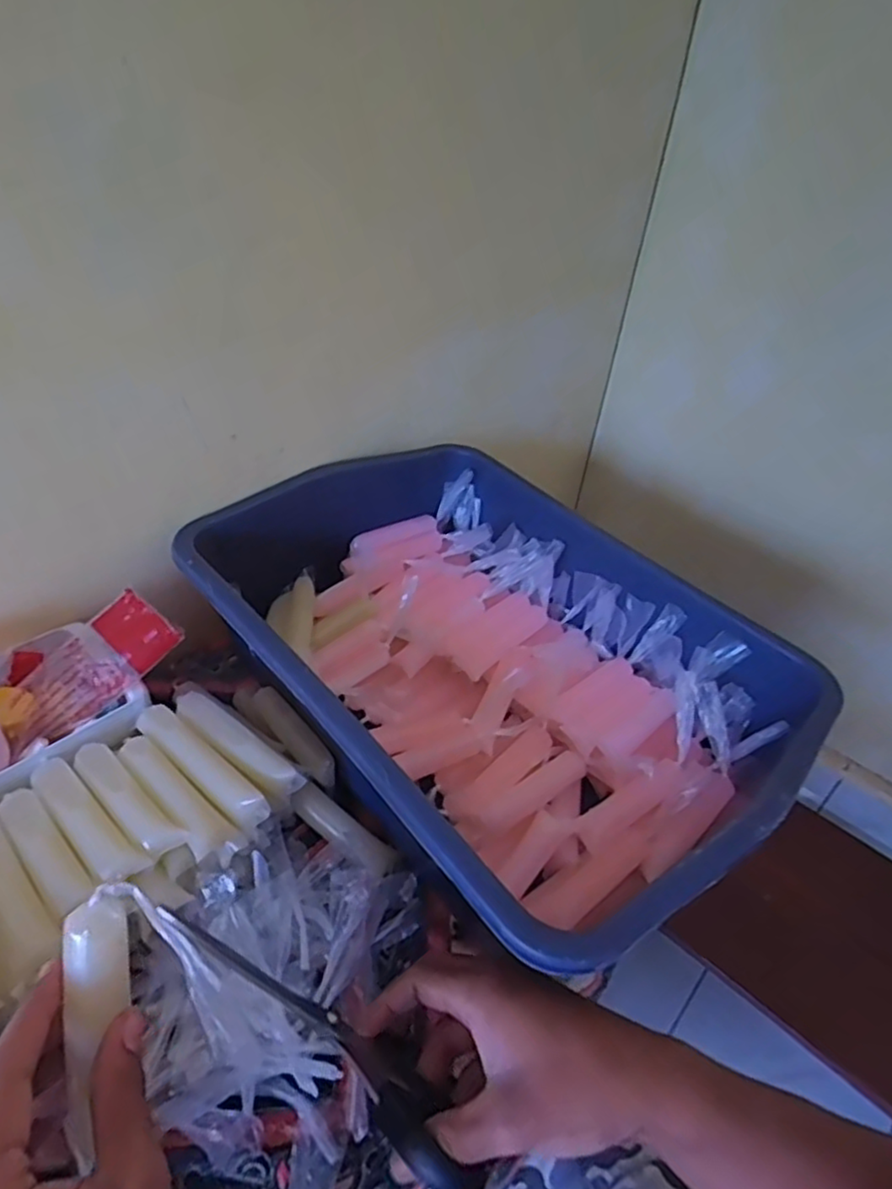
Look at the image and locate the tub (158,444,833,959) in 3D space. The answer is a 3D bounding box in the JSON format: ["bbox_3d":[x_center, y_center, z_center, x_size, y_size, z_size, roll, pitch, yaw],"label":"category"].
[{"bbox_3d":[0.033,0.061,0.584,0.344,0.138,0.479,-26,49,-34],"label":"tub"}]

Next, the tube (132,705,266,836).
[{"bbox_3d":[-0.178,0.125,0.485,0.129,0.020,0.025,29,44,26],"label":"tube"}]

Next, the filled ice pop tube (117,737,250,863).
[{"bbox_3d":[-0.190,0.143,0.469,0.114,0.028,0.030,31,44,27],"label":"filled ice pop tube"}]

